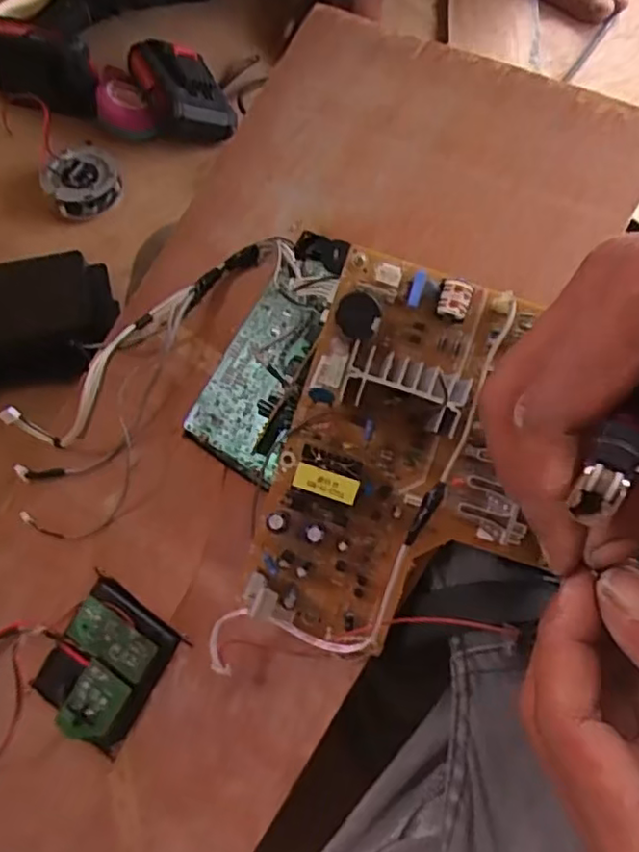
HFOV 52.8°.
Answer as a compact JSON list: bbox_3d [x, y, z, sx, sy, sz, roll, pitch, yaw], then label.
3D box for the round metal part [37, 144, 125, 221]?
[{"bbox_3d":[-0.220,-0.227,0.594,0.063,0.030,0.058,0,69,-1],"label":"round metal part"}]

